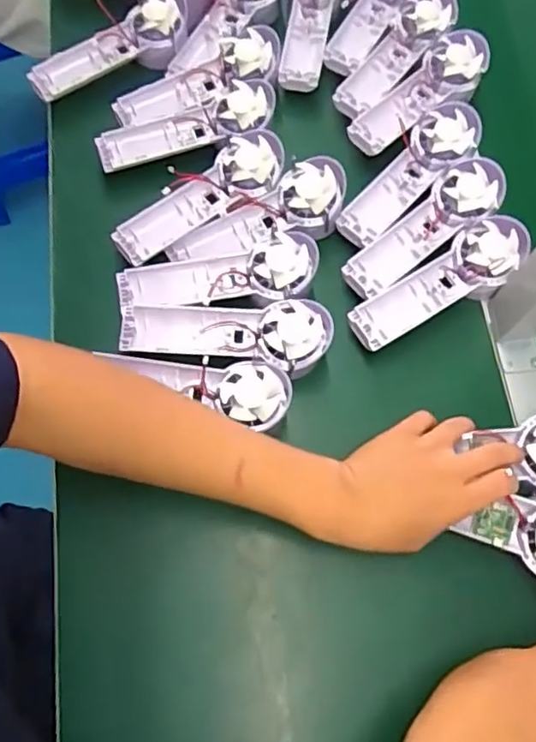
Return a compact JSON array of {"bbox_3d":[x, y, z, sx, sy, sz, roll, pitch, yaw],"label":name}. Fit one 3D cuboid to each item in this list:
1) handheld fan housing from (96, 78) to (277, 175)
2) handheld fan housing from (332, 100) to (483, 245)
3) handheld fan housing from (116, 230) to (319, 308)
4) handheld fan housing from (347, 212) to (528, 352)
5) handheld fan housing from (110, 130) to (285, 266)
[{"bbox_3d":[-0.077,-0.239,0.598,0.177,0.025,0.061,-16,72,-9],"label":"handheld fan housing"},{"bbox_3d":[0.140,-0.189,0.598,0.059,0.026,0.180,38,74,12],"label":"handheld fan housing"},{"bbox_3d":[-0.043,-0.086,0.542,0.174,0.020,0.053,-8,71,-6],"label":"handheld fan housing"},{"bbox_3d":[0.158,-0.076,0.560,0.180,0.039,0.062,-35,76,-15],"label":"handheld fan housing"},{"bbox_3d":[-0.062,-0.162,0.572,0.175,0.024,0.054,-34,75,-14],"label":"handheld fan housing"}]

